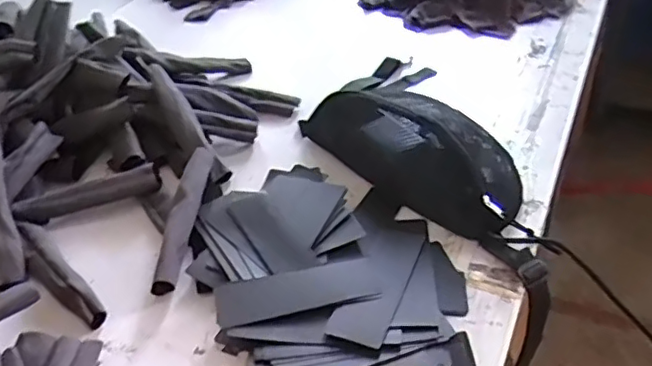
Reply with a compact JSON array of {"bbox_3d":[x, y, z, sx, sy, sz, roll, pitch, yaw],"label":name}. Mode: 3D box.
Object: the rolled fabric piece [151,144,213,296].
[{"bbox_3d":[-0.149,0.028,0.627,0.024,0.021,0.192,-1,40,6],"label":"rolled fabric piece"}]

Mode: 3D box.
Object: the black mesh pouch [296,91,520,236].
[{"bbox_3d":[0.109,-0.059,0.669,0.144,0.066,0.284,-30,45,-26],"label":"black mesh pouch"}]

